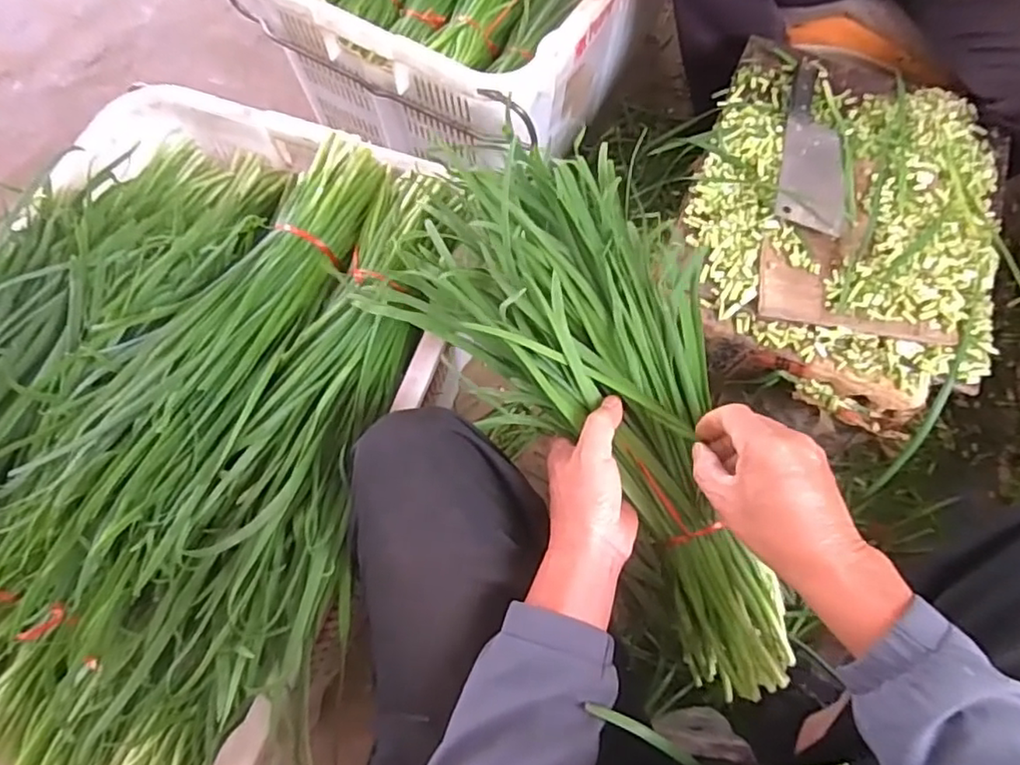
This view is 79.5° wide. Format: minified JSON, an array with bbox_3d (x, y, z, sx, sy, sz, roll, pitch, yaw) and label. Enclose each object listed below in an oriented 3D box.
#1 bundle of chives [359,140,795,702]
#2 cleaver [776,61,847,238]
[{"bbox_3d":[0.095,0.026,0.526,0.230,0.081,0.475,-27,86,-10],"label":"bundle of chives"},{"bbox_3d":[0.389,-0.307,0.774,0.083,0.018,0.270,15,70,6],"label":"cleaver"}]

